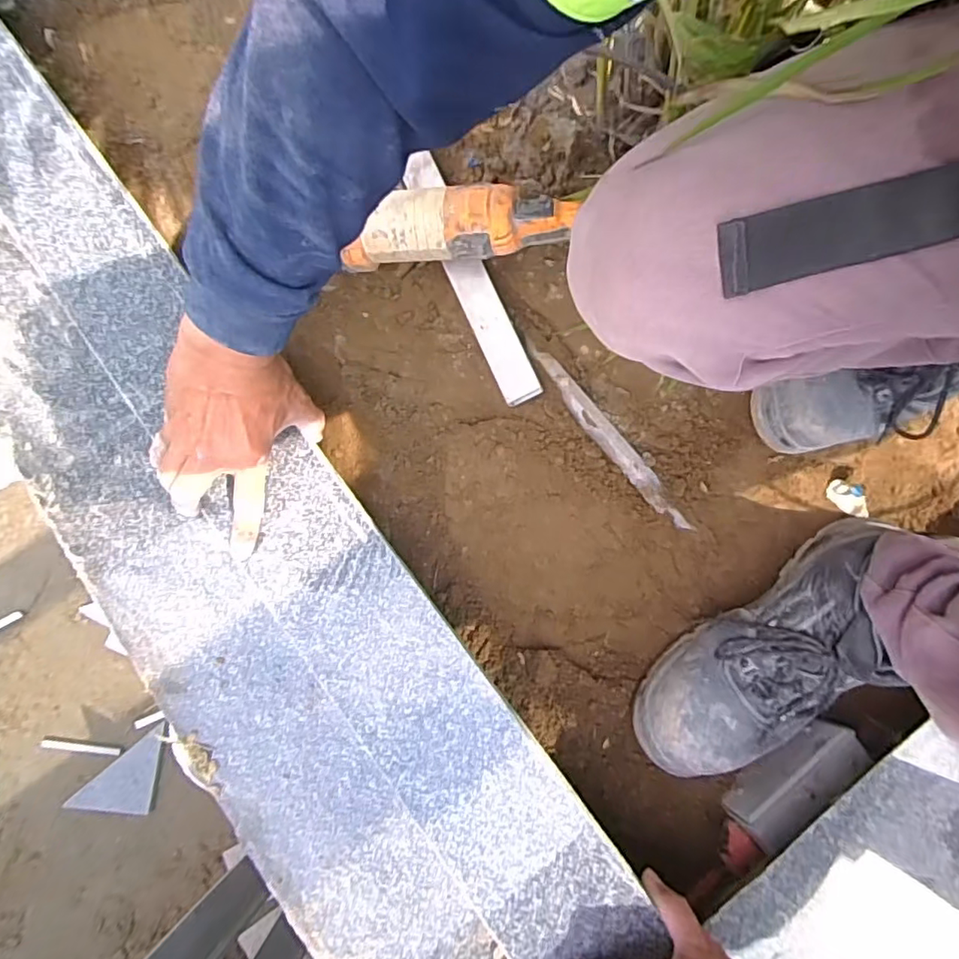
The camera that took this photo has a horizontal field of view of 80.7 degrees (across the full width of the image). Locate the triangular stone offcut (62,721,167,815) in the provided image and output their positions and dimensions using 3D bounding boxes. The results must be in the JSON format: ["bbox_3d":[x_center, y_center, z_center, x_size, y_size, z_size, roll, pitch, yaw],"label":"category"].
[{"bbox_3d":[-0.888,0.782,1.432,0.284,0.041,0.156,-41,81,-8],"label":"triangular stone offcut"}]

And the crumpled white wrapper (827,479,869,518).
[{"bbox_3d":[0.364,0.018,0.556,0.040,0.004,0.030,16,90,16],"label":"crumpled white wrapper"}]

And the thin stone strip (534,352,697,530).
[{"bbox_3d":[0.136,-0.041,0.580,0.027,0.012,0.228,-37,80,-7],"label":"thin stone strip"}]

